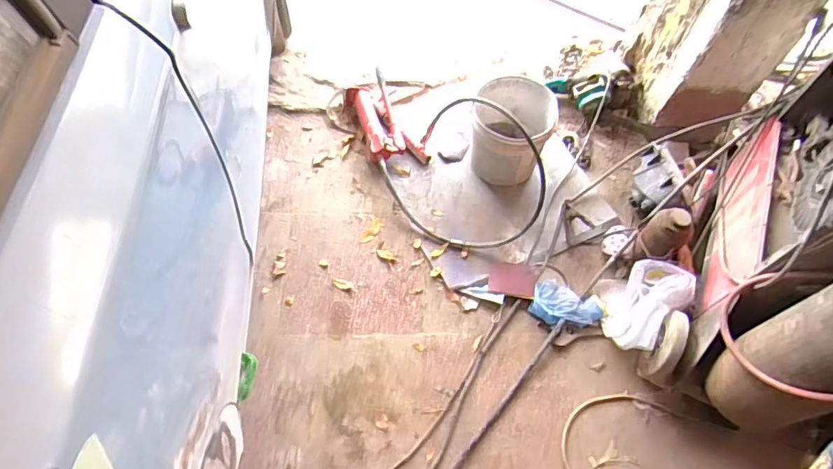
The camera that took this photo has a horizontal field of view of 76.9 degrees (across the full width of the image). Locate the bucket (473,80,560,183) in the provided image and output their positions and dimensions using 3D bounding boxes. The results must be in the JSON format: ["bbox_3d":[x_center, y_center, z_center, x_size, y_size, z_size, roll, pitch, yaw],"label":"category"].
[{"bbox_3d":[0.293,-0.321,1.691,0.247,0.243,0.271,2,60,-4],"label":"bucket"}]

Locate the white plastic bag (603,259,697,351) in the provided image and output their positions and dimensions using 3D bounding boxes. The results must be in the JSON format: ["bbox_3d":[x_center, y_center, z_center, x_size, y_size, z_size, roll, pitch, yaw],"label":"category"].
[{"bbox_3d":[0.647,0.201,1.484,0.251,0.162,0.176,-39,70,-23],"label":"white plastic bag"}]

